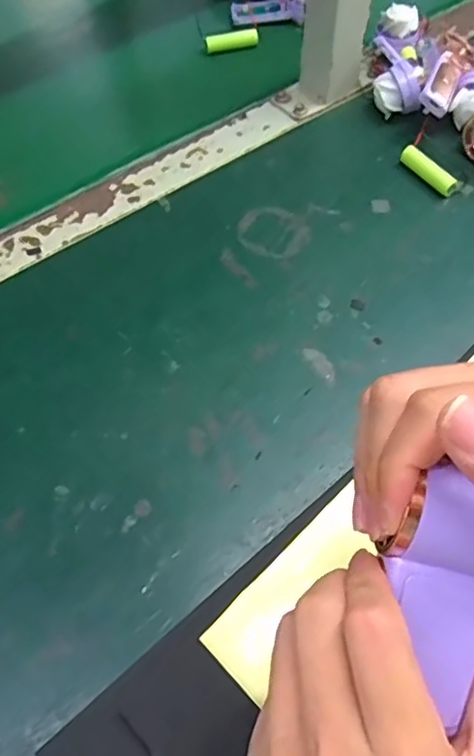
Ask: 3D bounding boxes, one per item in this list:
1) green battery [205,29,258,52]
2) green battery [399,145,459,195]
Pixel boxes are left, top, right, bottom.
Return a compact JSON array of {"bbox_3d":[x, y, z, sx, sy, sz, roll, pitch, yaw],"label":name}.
[{"bbox_3d":[-0.005,-0.326,0.575,0.051,0.013,0.013,-10,63,-5],"label":"green battery"},{"bbox_3d":[0.152,-0.165,0.474,0.015,0.015,0.050,-39,69,-18],"label":"green battery"}]

